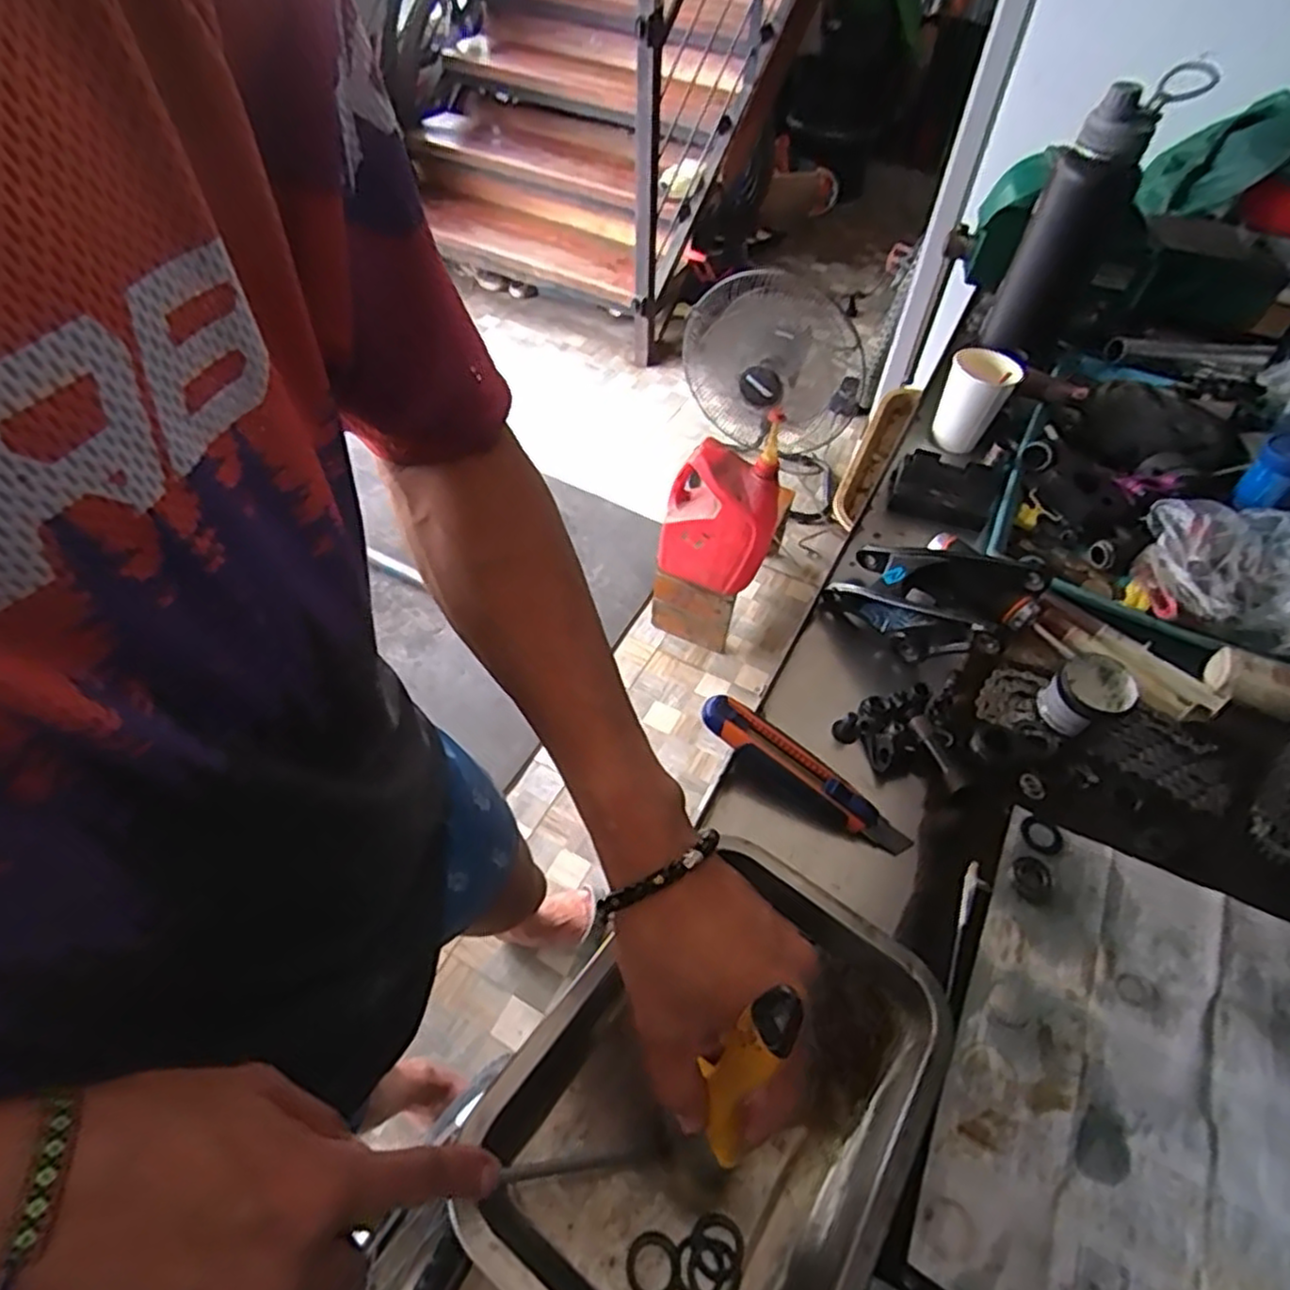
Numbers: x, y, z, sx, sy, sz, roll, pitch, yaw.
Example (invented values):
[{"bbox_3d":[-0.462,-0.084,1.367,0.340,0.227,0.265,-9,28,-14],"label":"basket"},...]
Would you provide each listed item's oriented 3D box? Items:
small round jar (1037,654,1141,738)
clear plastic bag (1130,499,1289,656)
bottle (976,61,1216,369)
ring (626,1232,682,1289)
[{"bbox_3d":[0.349,0.043,0.572,0.054,0.049,0.056,1,53,-2],"label":"small round jar"},{"bbox_3d":[0.528,-0.061,0.638,0.140,0.077,0.133,11,53,5],"label":"clear plastic bag"},{"bbox_3d":[0.499,-0.492,0.841,0.098,0.304,0.102,21,75,13],"label":"bottle"},{"bbox_3d":[0.004,0.306,0.353,0.027,0.004,0.027,6,38,-5],"label":"ring"}]

